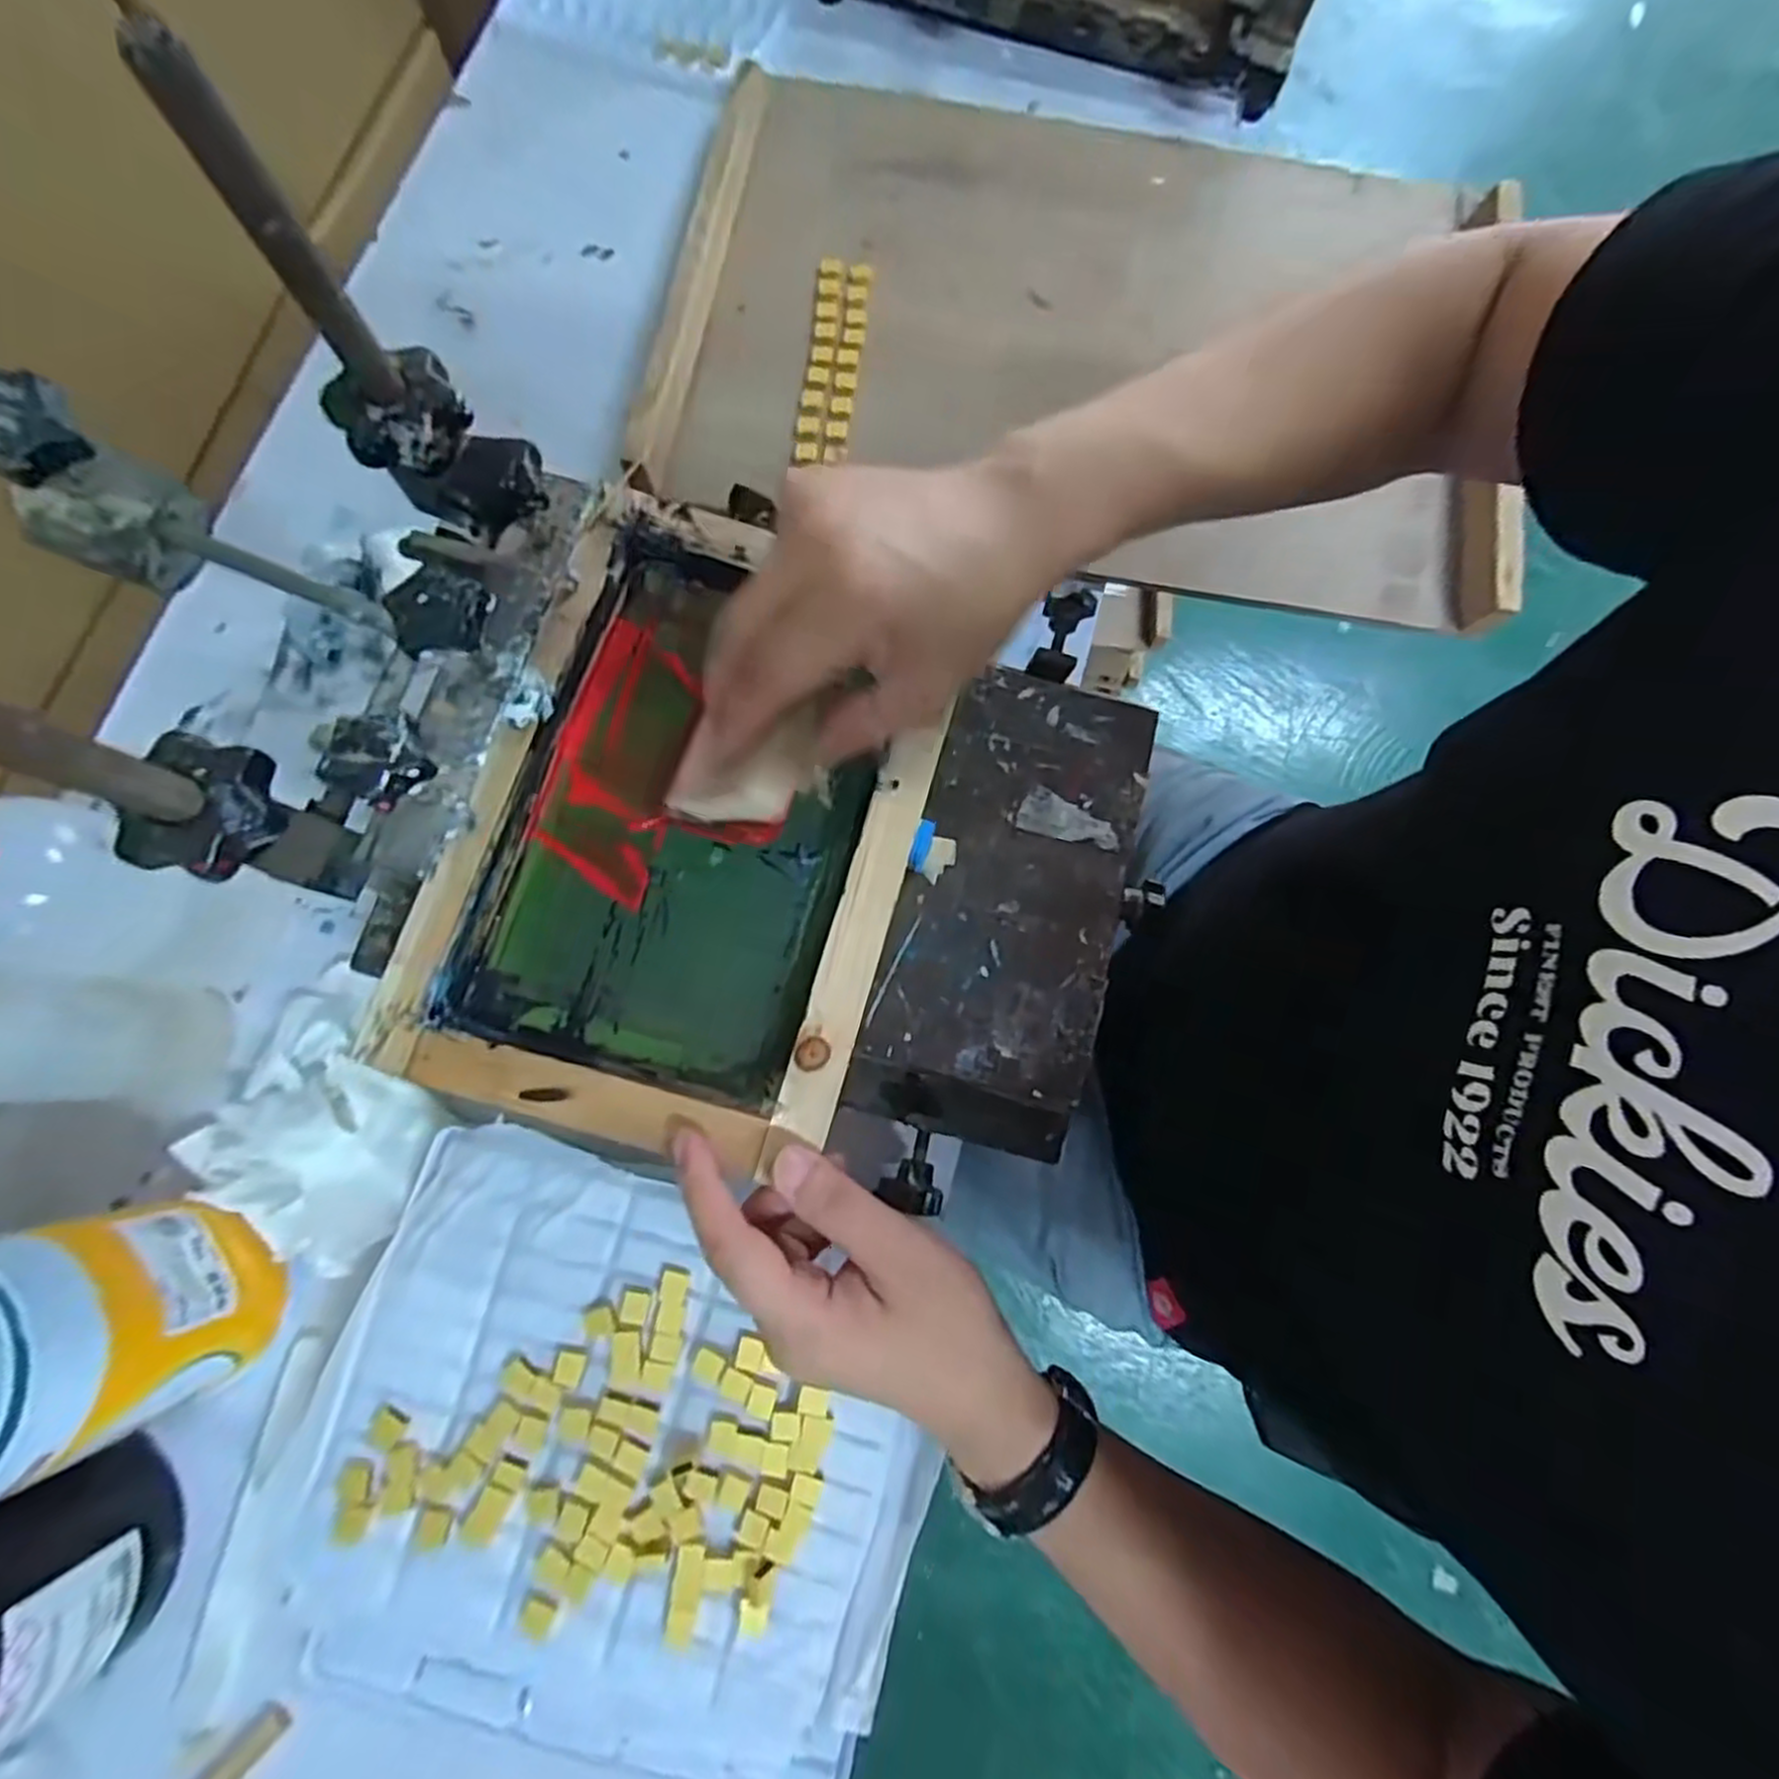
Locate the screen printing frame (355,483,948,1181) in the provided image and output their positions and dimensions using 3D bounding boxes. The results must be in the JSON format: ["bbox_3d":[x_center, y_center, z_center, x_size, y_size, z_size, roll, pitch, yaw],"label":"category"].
[{"bbox_3d":[-0.090,-0.031,0.366,0.201,0.048,0.285,16,78,3],"label":"screen printing frame"}]

